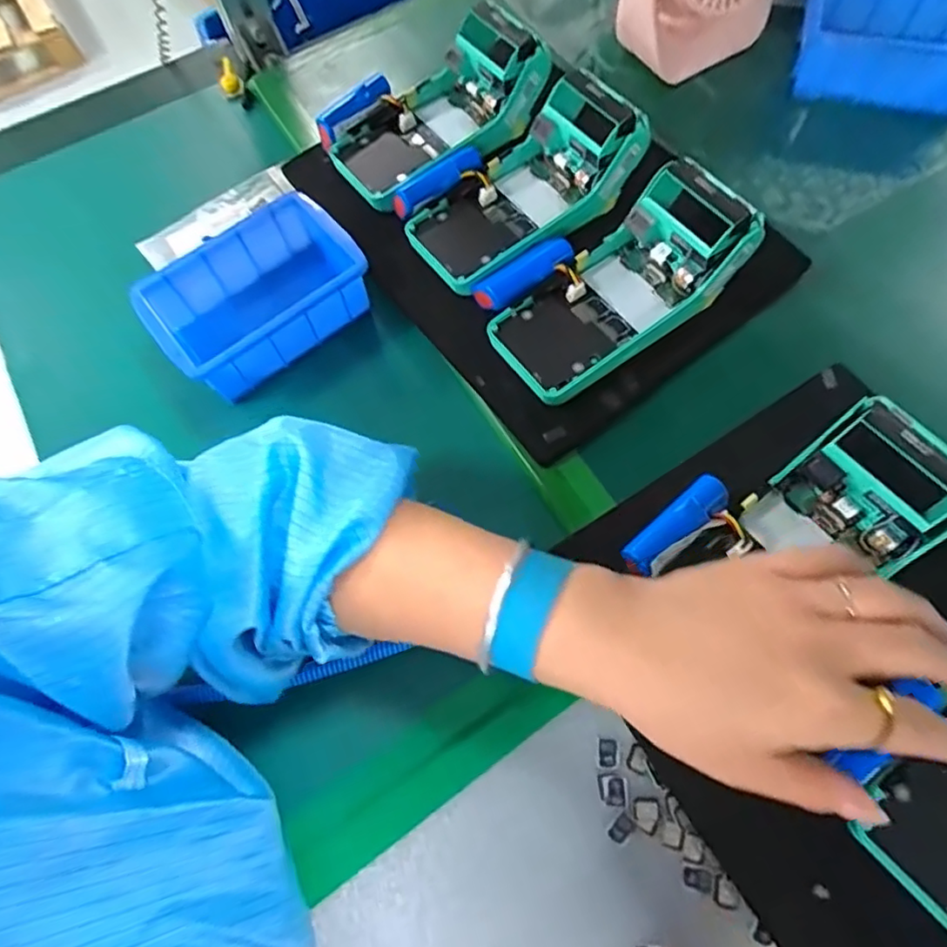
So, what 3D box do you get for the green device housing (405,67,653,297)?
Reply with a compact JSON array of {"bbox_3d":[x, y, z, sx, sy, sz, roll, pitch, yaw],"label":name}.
[{"bbox_3d":[0.040,-0.207,0.419,0.173,0.070,0.080,-34,73,-13],"label":"green device housing"}]

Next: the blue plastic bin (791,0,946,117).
[{"bbox_3d":[0.332,-0.343,0.474,0.142,0.065,0.099,16,69,5],"label":"blue plastic bin"}]

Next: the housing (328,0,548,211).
[{"bbox_3d":[-0.026,-0.277,0.463,0.172,0.056,0.090,-34,72,5],"label":"housing"}]

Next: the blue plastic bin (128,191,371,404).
[{"bbox_3d":[-0.153,-0.127,0.432,0.149,0.059,0.094,-39,74,-15],"label":"blue plastic bin"}]

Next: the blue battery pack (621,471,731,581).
[{"bbox_3d":[0.110,0.029,0.327,0.068,0.017,0.020,-36,73,-14],"label":"blue battery pack"}]

